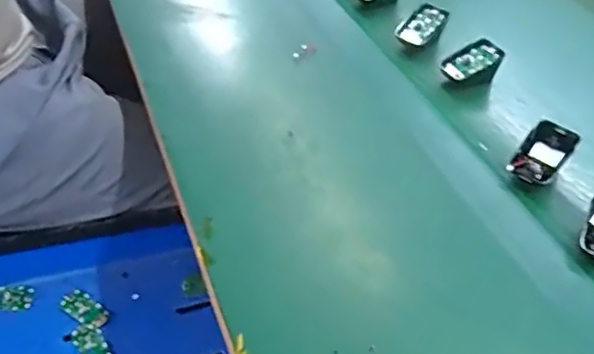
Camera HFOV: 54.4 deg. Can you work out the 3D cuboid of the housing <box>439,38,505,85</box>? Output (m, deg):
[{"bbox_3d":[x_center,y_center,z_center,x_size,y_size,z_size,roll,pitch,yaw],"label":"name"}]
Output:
[{"bbox_3d":[0.206,-0.129,0.688,0.075,0.042,0.046,-14,46,-17],"label":"housing"}]

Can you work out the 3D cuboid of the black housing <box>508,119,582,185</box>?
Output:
[{"bbox_3d":[0.242,-0.019,0.570,0.044,0.040,0.065,27,49,24],"label":"black housing"}]

